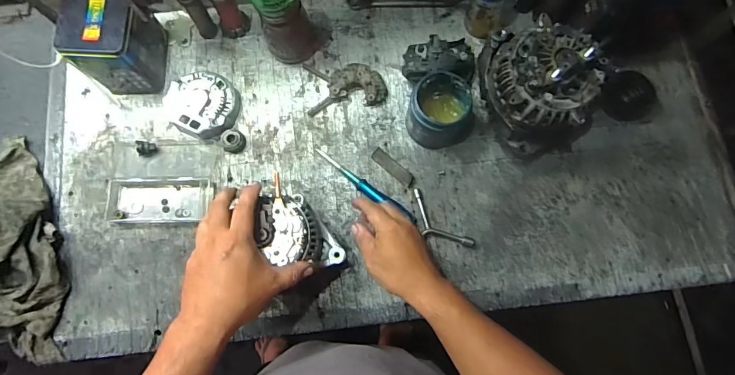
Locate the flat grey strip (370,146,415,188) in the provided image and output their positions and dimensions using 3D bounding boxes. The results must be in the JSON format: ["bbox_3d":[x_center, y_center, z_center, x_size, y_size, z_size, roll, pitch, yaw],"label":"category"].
[{"bbox_3d":[0.043,-0.034,0.689,0.081,0.006,0.022,39,81,15],"label":"flat grey strip"}]

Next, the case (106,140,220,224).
[{"bbox_3d":[-0.333,-0.012,0.672,0.167,0.028,0.132,-1,76,-2],"label":"case"}]

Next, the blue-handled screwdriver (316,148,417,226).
[{"bbox_3d":[-0.007,-0.003,0.678,0.197,0.022,0.021,34,77,11],"label":"blue-handled screwdriver"}]

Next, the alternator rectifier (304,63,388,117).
[{"bbox_3d":[-0.035,-0.173,0.711,0.136,0.029,0.088,0,76,-2],"label":"alternator rectifier"}]

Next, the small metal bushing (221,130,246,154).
[{"bbox_3d":[-0.223,-0.077,0.691,0.036,0.018,0.037,0,76,-2],"label":"small metal bushing"}]

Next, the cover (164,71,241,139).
[{"bbox_3d":[-0.275,-0.138,0.696,0.113,0.038,0.107,30,77,6],"label":"cover"}]

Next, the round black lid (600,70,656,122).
[{"bbox_3d":[0.447,-0.154,0.714,0.085,0.035,0.086,0,76,-2],"label":"round black lid"}]

